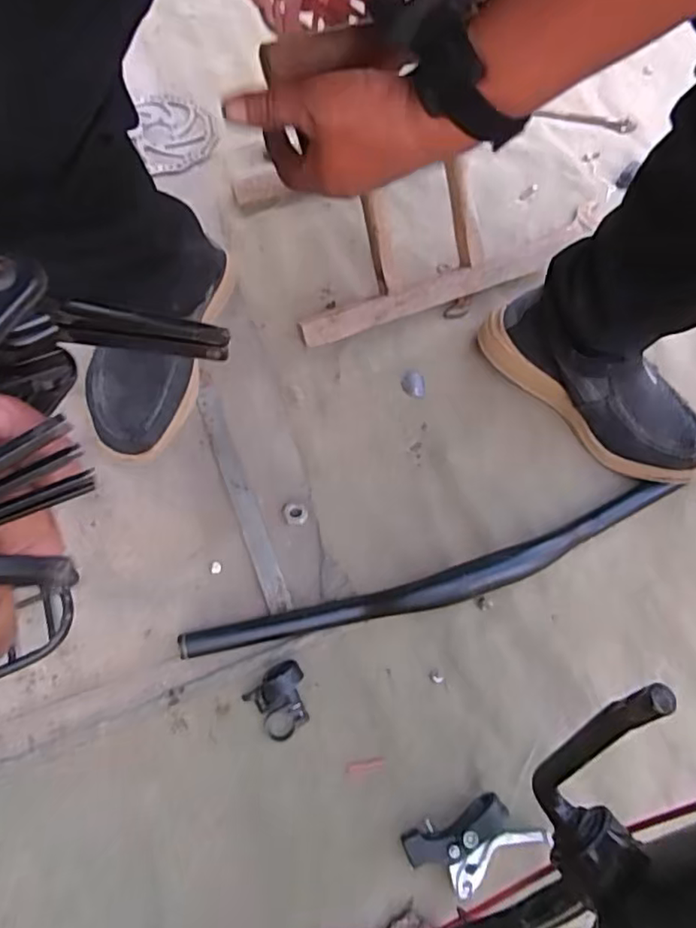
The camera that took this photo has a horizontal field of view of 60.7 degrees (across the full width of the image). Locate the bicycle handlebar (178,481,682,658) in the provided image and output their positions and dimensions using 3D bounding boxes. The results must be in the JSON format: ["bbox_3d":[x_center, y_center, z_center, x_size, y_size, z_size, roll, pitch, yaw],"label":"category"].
[{"bbox_3d":[0.072,0.109,0.532,0.485,0.036,0.052,-17,68,-10],"label":"bicycle handlebar"}]

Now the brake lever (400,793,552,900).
[{"bbox_3d":[0.098,0.289,0.453,0.102,0.024,0.052,-21,68,-11],"label":"brake lever"}]

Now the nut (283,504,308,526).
[{"bbox_3d":[-0.051,0.048,0.574,0.023,0.006,0.023,1,66,-2],"label":"nut"}]

